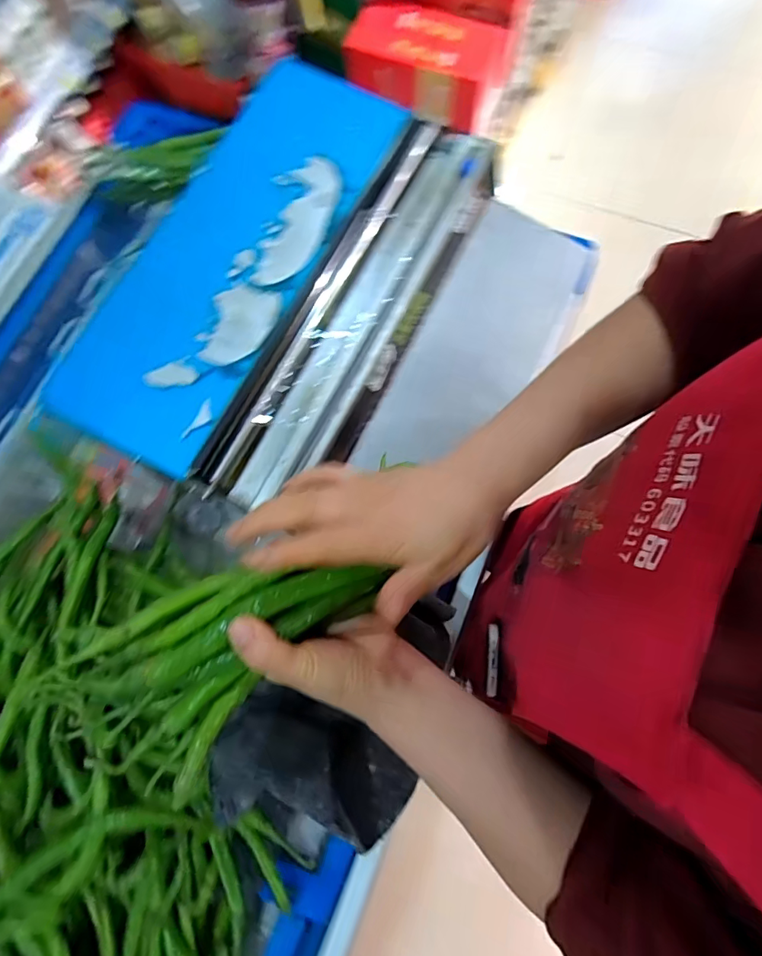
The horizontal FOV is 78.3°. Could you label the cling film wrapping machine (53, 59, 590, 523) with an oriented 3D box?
[{"bbox_3d":[-0.021,-0.180,0.527,0.420,0.137,0.491,24,77,7],"label":"cling film wrapping machine"}]

